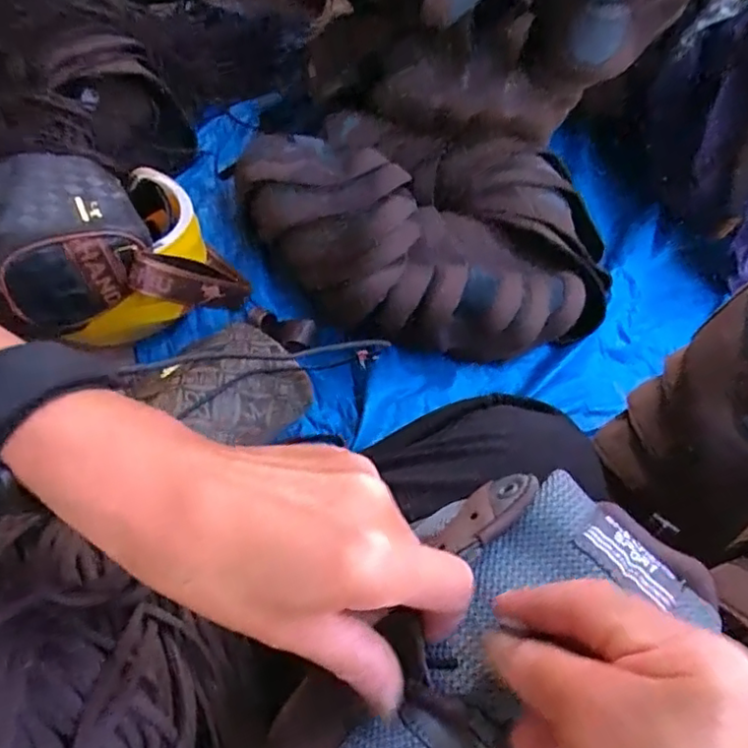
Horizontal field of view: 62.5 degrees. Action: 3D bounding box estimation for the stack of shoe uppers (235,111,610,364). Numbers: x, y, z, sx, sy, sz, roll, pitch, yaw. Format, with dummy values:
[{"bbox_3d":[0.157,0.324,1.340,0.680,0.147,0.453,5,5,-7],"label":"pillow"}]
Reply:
[{"bbox_3d":[0.070,-0.204,0.840,0.445,0.120,0.383,-13,61,-10],"label":"stack of shoe uppers"}]

